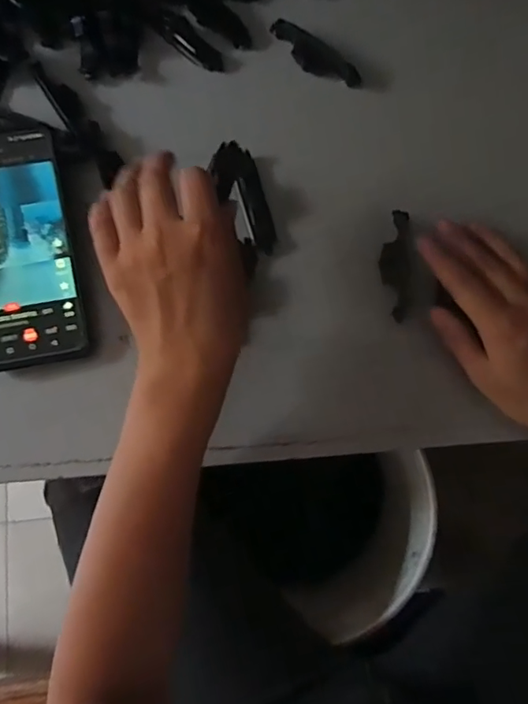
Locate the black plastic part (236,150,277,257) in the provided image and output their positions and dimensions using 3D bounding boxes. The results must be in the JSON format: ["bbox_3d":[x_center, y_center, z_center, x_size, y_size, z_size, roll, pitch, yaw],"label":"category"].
[{"bbox_3d":[-0.007,-0.111,0.386,0.021,0.013,0.077,-17,80,-3],"label":"black plastic part"}]

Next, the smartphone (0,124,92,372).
[{"bbox_3d":[-0.175,-0.073,0.364,0.079,0.009,0.164,-12,88,-8],"label":"smartphone"}]

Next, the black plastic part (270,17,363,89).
[{"bbox_3d":[0.040,-0.234,0.411,0.081,0.012,0.021,41,82,7],"label":"black plastic part"}]

